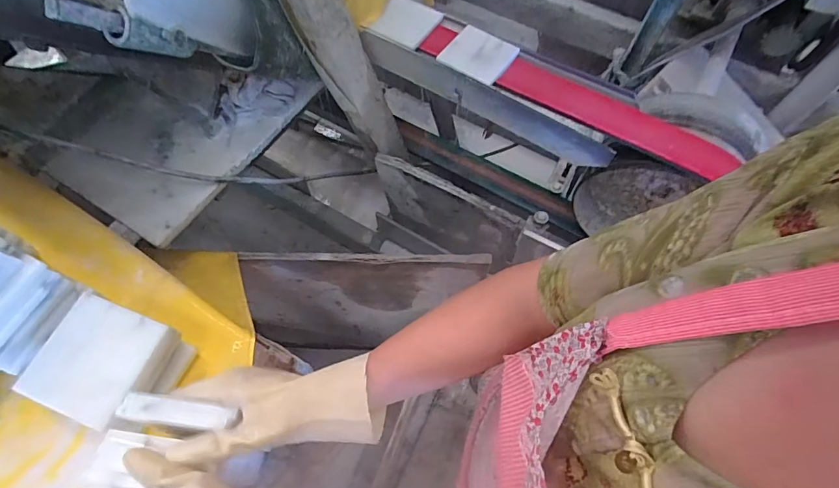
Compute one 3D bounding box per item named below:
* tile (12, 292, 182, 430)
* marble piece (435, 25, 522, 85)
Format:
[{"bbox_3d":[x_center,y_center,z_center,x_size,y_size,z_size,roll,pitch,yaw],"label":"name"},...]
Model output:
[{"bbox_3d":[-0.300,0.108,0.412,0.109,0.018,0.098,18,63,9],"label":"tile"},{"bbox_3d":[0.096,-0.310,0.718,0.100,0.016,0.102,38,72,3],"label":"marble piece"}]

